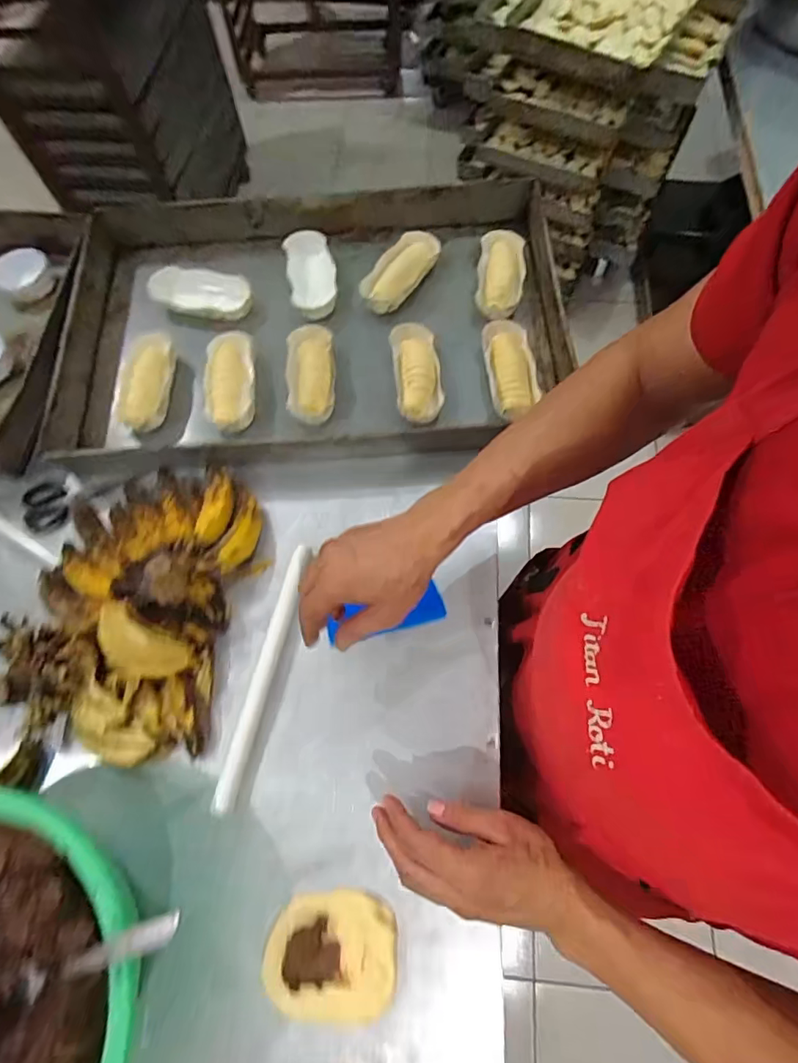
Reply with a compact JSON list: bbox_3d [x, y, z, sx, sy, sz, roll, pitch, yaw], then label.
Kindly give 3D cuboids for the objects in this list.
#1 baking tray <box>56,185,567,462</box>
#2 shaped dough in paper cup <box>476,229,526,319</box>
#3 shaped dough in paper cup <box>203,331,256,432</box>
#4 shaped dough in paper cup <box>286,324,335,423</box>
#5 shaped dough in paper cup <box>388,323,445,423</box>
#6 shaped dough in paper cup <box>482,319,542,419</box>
[{"bbox_3d":[-0.113,-0.291,0.703,0.646,0.088,0.417,-3,68,1],"label":"baking tray"},{"bbox_3d":[0.147,-0.371,0.730,0.063,0.031,0.139,5,69,4],"label":"shaped dough in paper cup"},{"bbox_3d":[-0.224,-0.200,0.678,0.065,0.044,0.148,-4,68,-2],"label":"shaped dough in paper cup"},{"bbox_3d":[-0.117,-0.220,0.681,0.060,0.039,0.151,-4,68,-2],"label":"shaped dough in paper cup"},{"bbox_3d":[0.023,-0.210,0.673,0.059,0.033,0.148,-5,68,-2],"label":"shaped dough in paper cup"},{"bbox_3d":[0.146,-0.218,0.670,0.066,0.027,0.155,-2,68,1],"label":"shaped dough in paper cup"}]

